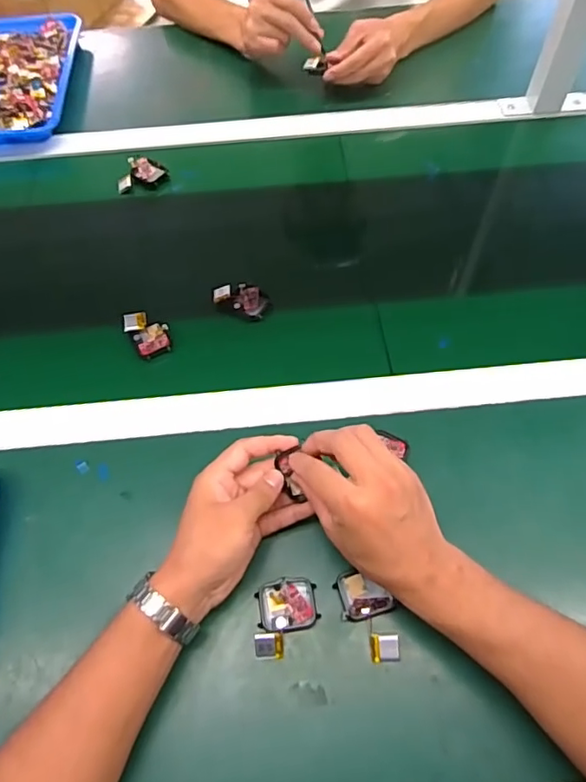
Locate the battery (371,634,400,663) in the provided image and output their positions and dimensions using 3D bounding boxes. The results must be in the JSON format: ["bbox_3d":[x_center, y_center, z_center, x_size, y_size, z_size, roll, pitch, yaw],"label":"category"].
[{"bbox_3d":[0.071,0.197,0.413,0.022,0.004,0.019,-1,60,1],"label":"battery"}]

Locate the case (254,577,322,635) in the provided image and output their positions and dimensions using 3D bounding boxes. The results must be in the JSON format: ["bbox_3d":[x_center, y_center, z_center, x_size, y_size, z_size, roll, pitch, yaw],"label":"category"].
[{"bbox_3d":[-0.004,0.171,0.431,0.047,0.007,0.039,-9,60,-3],"label":"case"}]

